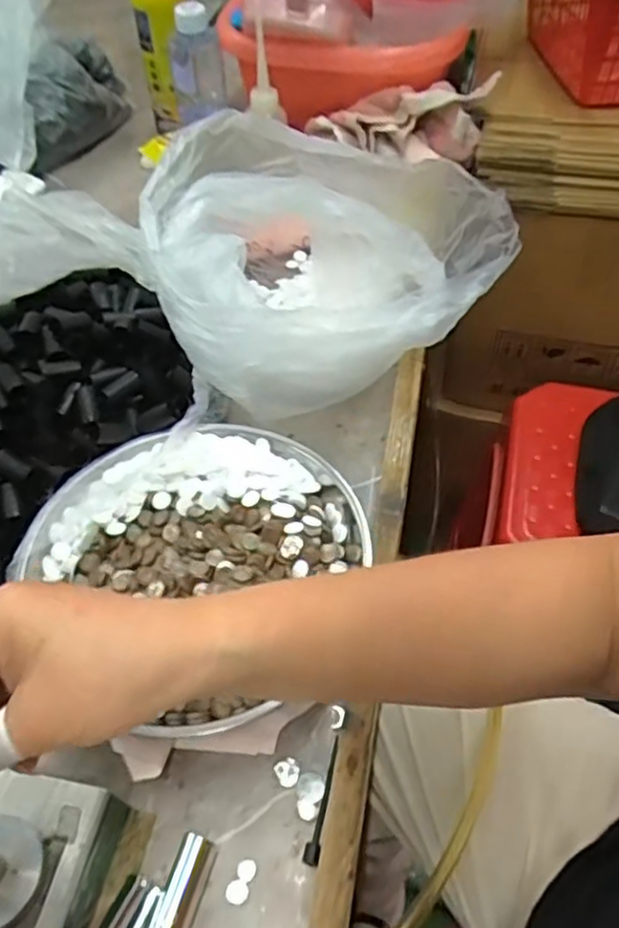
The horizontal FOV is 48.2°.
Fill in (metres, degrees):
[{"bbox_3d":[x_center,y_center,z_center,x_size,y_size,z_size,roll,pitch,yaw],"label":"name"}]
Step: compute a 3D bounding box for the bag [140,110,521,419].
[{"bbox_3d":[0.005,-0.181,0.581,0.270,0.155,0.236,-15,52,-11],"label":"bag"}]

